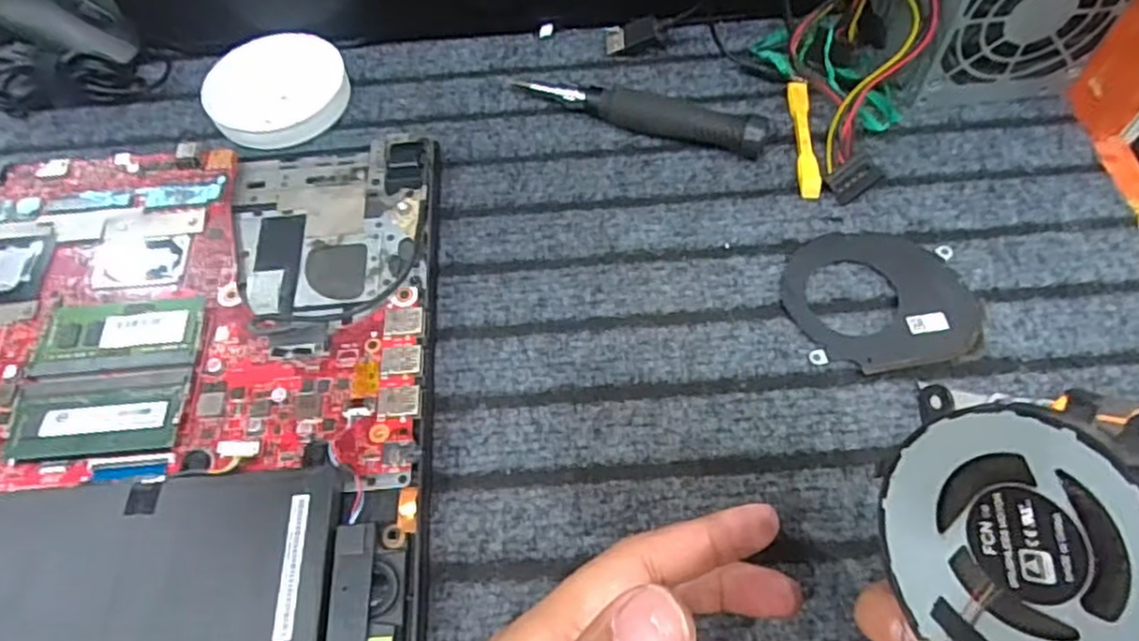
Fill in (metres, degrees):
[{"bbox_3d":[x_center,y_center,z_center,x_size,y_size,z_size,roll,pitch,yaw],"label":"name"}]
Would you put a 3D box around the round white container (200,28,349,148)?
[{"bbox_3d":[-0.165,-0.131,0.401,0.076,0.018,0.069,-36,63,-18],"label":"round white container"}]

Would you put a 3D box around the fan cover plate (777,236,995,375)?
[{"bbox_3d":[0.141,-0.012,0.320,0.081,0.005,0.073,-9,58,-2],"label":"fan cover plate"}]

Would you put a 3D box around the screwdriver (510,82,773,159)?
[{"bbox_3d":[0.037,-0.111,0.374,0.135,0.023,0.019,16,61,13],"label":"screwdriver"}]

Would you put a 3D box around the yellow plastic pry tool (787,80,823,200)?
[{"bbox_3d":[0.123,-0.096,0.369,0.011,0.008,0.078,2,58,5],"label":"yellow plastic pry tool"}]

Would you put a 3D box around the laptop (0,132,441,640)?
[{"bbox_3d":[-0.250,0.041,0.292,0.381,0.028,0.280,-5,58,0],"label":"laptop"}]

